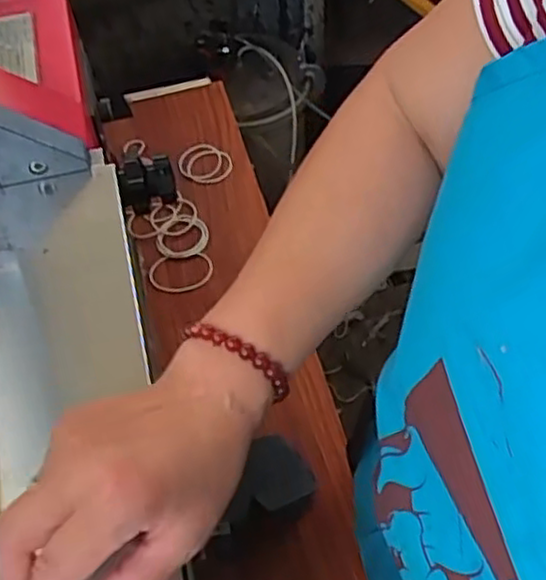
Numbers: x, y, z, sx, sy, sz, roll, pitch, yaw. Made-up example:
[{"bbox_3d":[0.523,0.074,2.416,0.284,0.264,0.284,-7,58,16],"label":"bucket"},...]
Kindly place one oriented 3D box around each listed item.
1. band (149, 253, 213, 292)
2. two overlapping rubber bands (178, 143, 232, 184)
[{"bbox_3d":[-0.088,-0.017,0.701,0.060,0.008,0.046,-19,55,-8],"label":"band"},{"bbox_3d":[-0.072,-0.135,0.775,0.053,0.006,0.060,-20,56,-10],"label":"two overlapping rubber bands"}]

